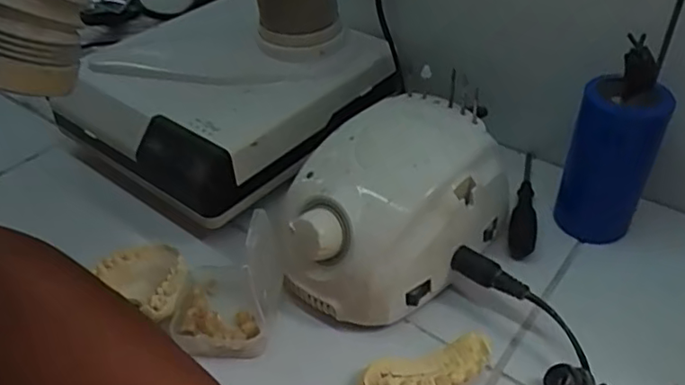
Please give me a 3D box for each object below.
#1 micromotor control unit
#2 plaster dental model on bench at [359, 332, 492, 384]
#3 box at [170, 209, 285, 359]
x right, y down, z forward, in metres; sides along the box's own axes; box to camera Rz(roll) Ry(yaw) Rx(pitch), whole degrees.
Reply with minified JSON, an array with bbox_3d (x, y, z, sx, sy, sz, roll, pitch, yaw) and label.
[{"bbox_3d":[0.028,0.011,0.366,0.099,0.081,0.134,27,49,30],"label":"micromotor control unit"},{"bbox_3d":[0.044,0.098,0.312,0.069,0.023,0.031,-9,41,-6],"label":"plaster dental model on bench"},{"bbox_3d":[-0.066,0.050,0.336,0.058,0.069,0.060,4,41,9],"label":"box"}]

